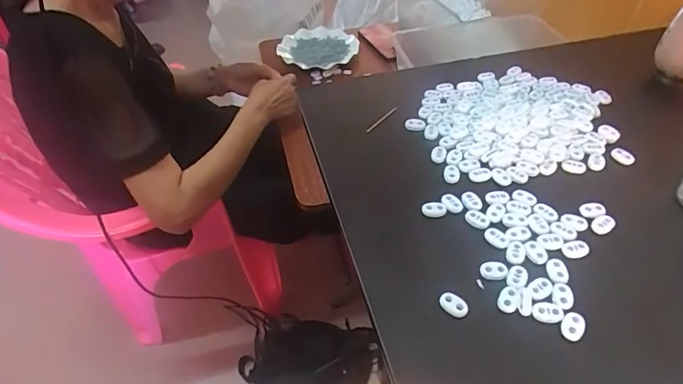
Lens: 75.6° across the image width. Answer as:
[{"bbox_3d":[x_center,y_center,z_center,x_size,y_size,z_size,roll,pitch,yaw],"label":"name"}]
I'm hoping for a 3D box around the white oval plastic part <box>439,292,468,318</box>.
[{"bbox_3d":[0.089,0.089,0.347,0.022,0.011,0.012,31,56,28],"label":"white oval plastic part"}]

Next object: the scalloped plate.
[{"bbox_3d":[-0.054,-0.351,1.069,0.187,0.034,0.213,-1,47,2],"label":"scalloped plate"}]

